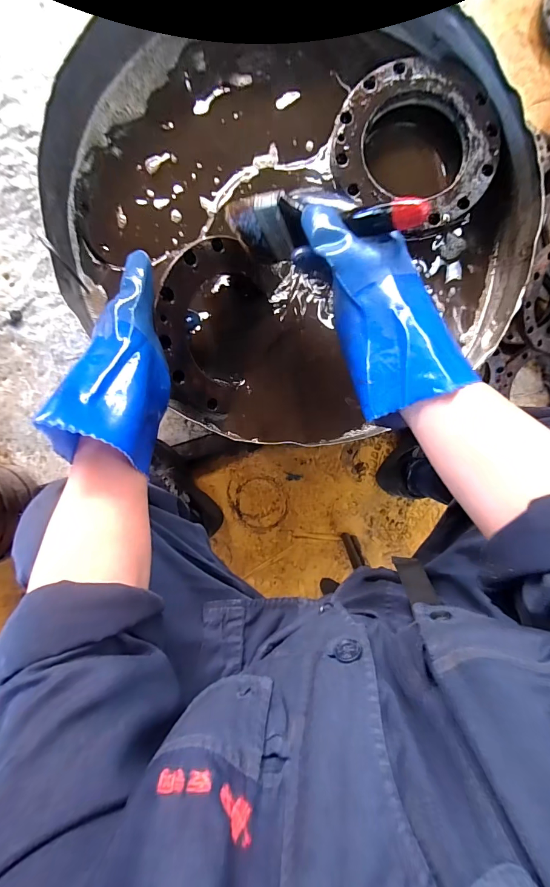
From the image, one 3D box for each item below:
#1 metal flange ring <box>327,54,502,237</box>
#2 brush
[{"bbox_3d":[0.176,-0.376,0.463,0.198,0.021,0.197,0,94,1],"label":"metal flange ring"},{"bbox_3d":[0.044,-0.214,0.360,0.203,0.057,0.034,15,86,30],"label":"brush"}]

